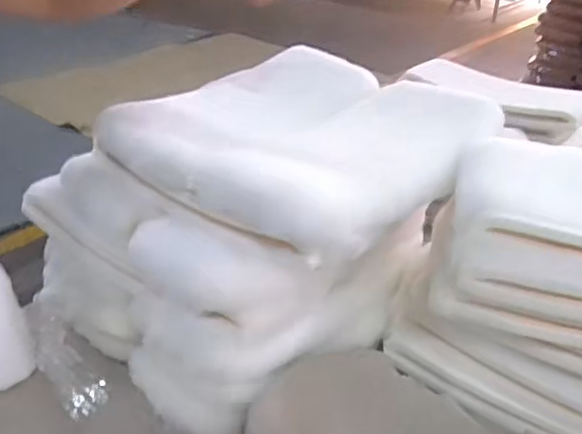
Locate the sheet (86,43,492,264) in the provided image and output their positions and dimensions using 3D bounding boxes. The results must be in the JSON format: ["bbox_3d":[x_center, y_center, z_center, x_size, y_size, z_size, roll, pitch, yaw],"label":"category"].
[{"bbox_3d":[0.024,-0.120,0.892,0.457,0.106,0.443,28,40,36],"label":"sheet"}]

